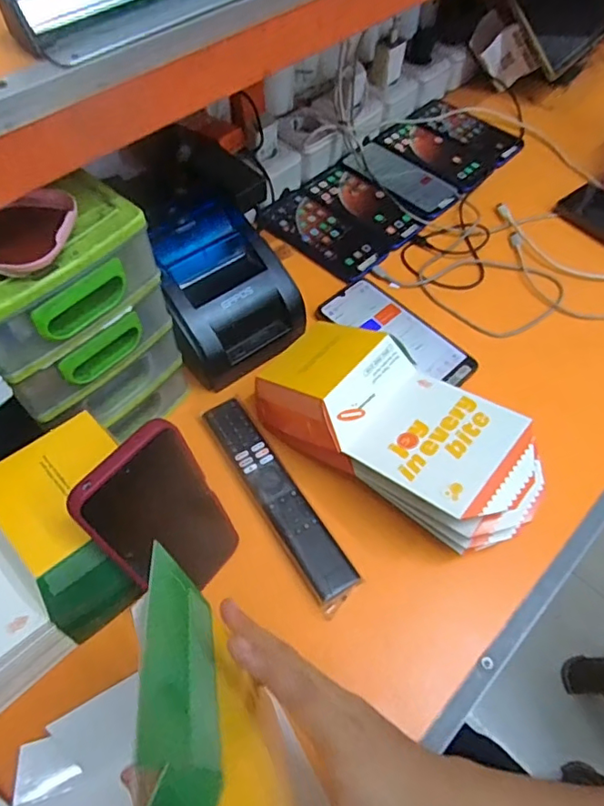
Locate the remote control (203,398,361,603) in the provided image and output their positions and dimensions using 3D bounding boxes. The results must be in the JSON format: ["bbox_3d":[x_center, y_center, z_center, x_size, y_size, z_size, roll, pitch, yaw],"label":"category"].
[{"bbox_3d":[-0.023,0.079,0.480,0.038,0.019,0.207,-28,63,-17],"label":"remote control"}]

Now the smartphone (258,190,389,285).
[{"bbox_3d":[0.028,-0.207,0.644,0.076,0.010,0.154,-40,67,-22],"label":"smartphone"}]

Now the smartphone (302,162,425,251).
[{"bbox_3d":[0.078,-0.255,0.671,0.070,0.012,0.159,-38,66,-21],"label":"smartphone"}]

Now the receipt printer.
[{"bbox_3d":[-0.080,-0.108,0.523,0.128,0.099,0.136,-36,66,-21],"label":"receipt printer"}]

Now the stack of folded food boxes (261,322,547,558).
[{"bbox_3d":[0.081,0.025,0.458,0.246,0.082,0.112,34,64,18],"label":"stack of folded food boxes"}]

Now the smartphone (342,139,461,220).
[{"bbox_3d":[0.129,-0.295,0.692,0.079,0.016,0.153,-37,66,-21],"label":"smartphone"}]

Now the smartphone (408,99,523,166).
[{"bbox_3d":[0.235,-0.388,0.755,0.079,0.011,0.151,-38,66,-21],"label":"smartphone"}]

